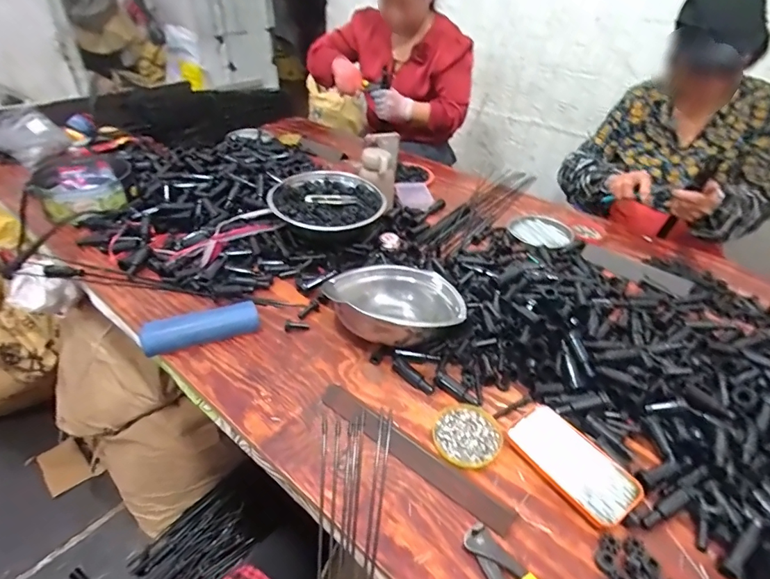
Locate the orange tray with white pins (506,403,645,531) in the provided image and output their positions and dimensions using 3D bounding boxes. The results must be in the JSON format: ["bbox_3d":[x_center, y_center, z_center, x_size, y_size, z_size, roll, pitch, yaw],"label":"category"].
[{"bbox_3d":[0.217,0.199,0.509,0.074,0.019,0.142,-20,44,-27],"label":"orange tray with white pins"}]

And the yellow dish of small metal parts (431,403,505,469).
[{"bbox_3d":[0.103,0.180,0.545,0.081,0.008,0.088,2,38,-2],"label":"yellow dish of small metal parts"}]

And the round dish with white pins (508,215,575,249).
[{"bbox_3d":[0.341,-0.133,0.963,0.125,0.017,0.145,2,38,-2],"label":"round dish with white pins"}]

